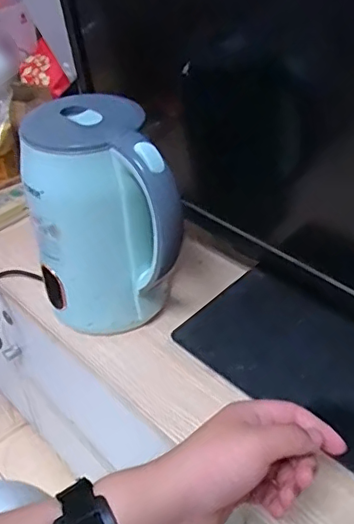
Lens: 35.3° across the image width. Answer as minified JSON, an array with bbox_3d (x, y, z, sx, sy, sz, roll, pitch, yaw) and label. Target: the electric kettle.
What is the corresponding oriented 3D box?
[{"bbox_3d":[-0.084,-0.048,0.630,0.147,0.244,0.135,-12,39,-10],"label":"electric kettle"}]

